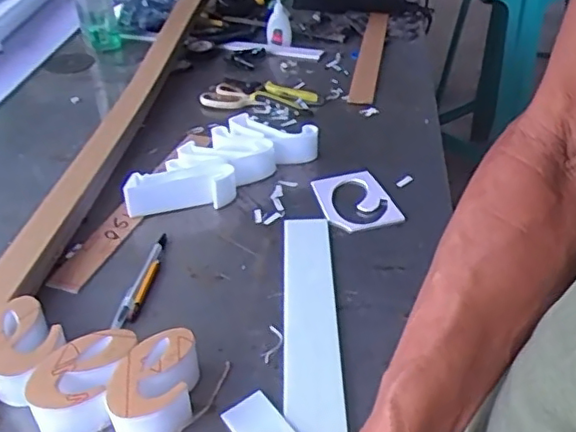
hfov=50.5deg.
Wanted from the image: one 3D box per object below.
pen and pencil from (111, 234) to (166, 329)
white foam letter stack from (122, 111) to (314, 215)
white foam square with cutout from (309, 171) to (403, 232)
[{"bbox_3d":[-0.149,0.063,0.640,0.024,0.008,0.135,5,36,9],"label":"pen and pencil"},{"bbox_3d":[-0.091,-0.067,0.784,0.259,0.047,0.106,-27,43,-31],"label":"white foam letter stack"},{"bbox_3d":[0.081,-0.021,0.750,0.087,0.006,0.109,-12,37,-14],"label":"white foam square with cutout"}]

